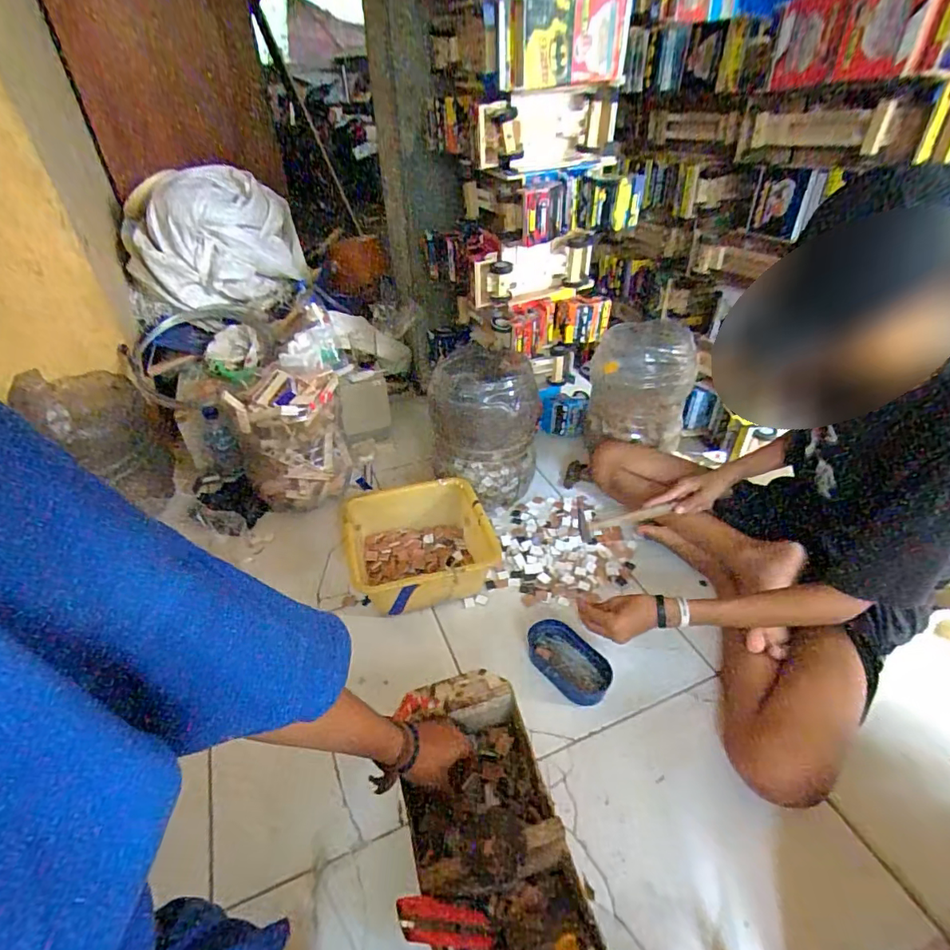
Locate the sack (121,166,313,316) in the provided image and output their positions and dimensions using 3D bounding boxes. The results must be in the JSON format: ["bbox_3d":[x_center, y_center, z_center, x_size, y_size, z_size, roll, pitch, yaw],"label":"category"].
[{"bbox_3d":[-0.727,-0.661,1.406,0.443,0.302,0.297,-16,40,-17],"label":"sack"}]

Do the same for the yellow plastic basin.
[{"bbox_3d":[-0.103,0.146,1.024,0.281,0.126,0.255,-9,39,-9],"label":"yellow plastic basin"}]

